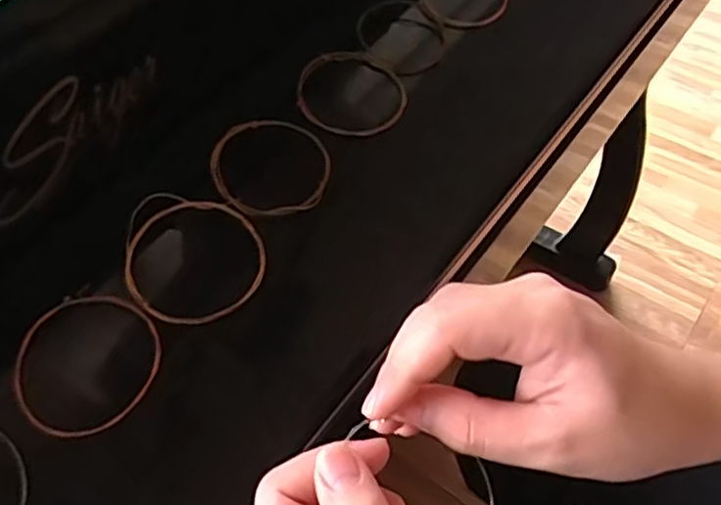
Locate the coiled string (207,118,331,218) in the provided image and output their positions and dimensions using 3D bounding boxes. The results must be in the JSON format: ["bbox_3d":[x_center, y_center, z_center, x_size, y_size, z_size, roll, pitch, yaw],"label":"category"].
[{"bbox_3d":[-0.056,-0.052,0.410,0.073,0.011,0.074,2,60,-3],"label":"coiled string"}]

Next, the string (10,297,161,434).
[{"bbox_3d":[-0.140,0.057,0.340,0.072,0.008,0.075,2,63,-5],"label":"string"}]

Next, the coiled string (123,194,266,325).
[{"bbox_3d":[-0.092,0.004,0.368,0.078,0.012,0.073,1,70,-6],"label":"coiled string"}]

